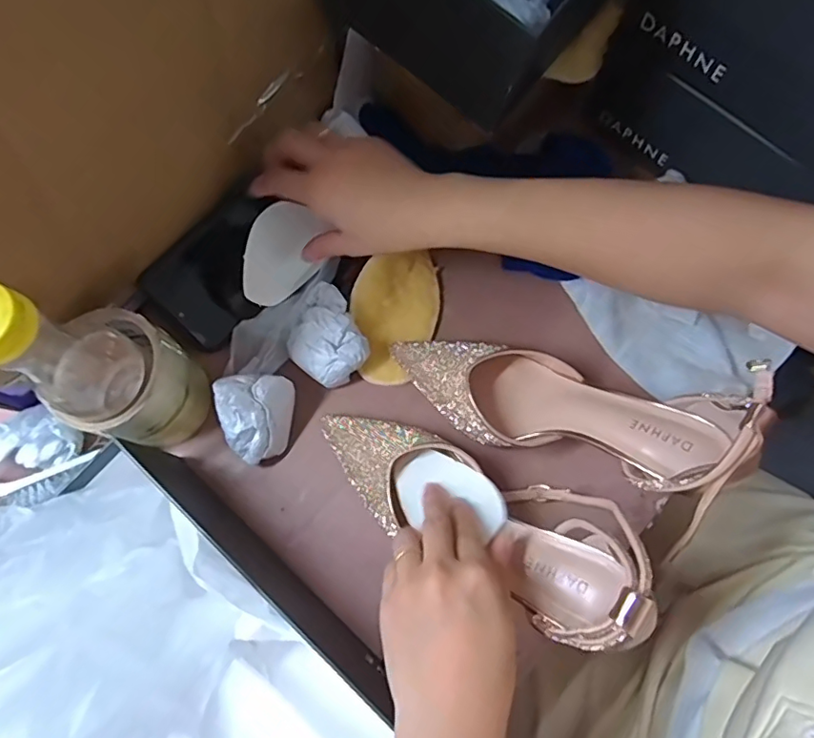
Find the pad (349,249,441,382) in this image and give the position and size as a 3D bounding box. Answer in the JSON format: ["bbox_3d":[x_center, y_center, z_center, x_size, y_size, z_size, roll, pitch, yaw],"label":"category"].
[{"bbox_3d":[-0.012,-0.047,0.458,0.072,0.011,0.117,15,76,-11],"label":"pad"}]

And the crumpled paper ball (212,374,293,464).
[{"bbox_3d":[-0.114,0.037,0.411,0.047,0.057,0.059,-4,74,0],"label":"crumpled paper ball"}]

